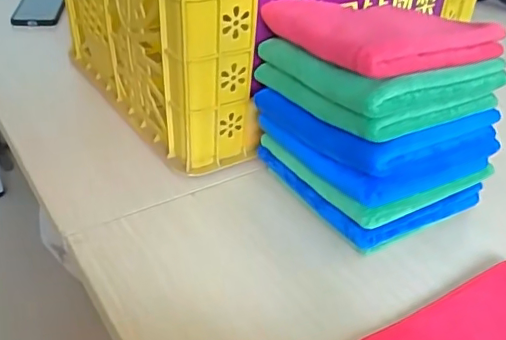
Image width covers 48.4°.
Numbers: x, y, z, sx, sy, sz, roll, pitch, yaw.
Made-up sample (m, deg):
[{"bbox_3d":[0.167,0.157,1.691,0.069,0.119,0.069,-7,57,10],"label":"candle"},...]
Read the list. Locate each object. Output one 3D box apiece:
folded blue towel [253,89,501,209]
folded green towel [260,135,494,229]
[{"bbox_3d":[0.122,-0.047,0.568,0.168,0.067,0.180,-19,41,-27],"label":"folded blue towel"},{"bbox_3d":[0.120,-0.015,0.574,0.156,0.026,0.166,-19,41,-27],"label":"folded green towel"}]

